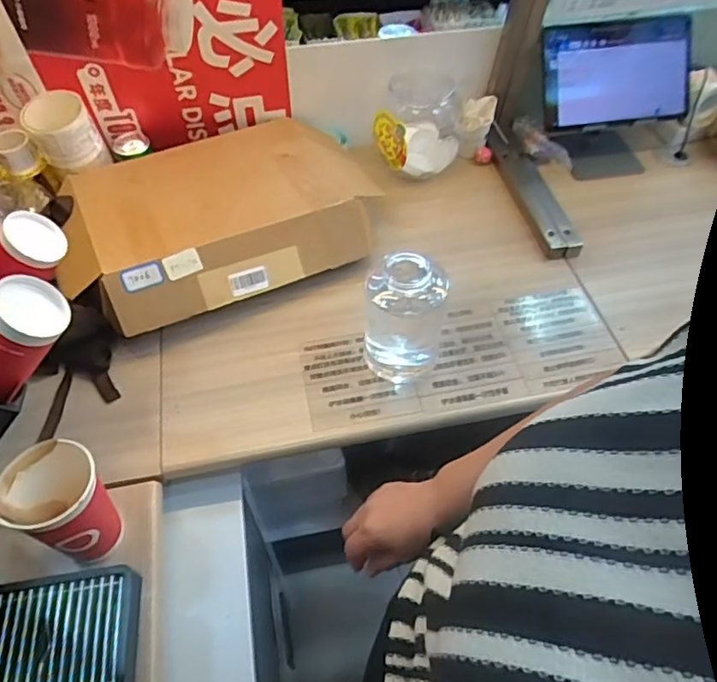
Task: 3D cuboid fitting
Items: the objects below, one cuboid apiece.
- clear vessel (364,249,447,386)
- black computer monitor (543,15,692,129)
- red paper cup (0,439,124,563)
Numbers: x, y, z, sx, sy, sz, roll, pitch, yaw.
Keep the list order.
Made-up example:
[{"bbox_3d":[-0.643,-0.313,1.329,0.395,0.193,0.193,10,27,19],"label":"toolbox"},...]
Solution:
[{"bbox_3d":[0.056,-0.034,0.713,0.096,0.149,0.103,8,53,6],"label":"clear vessel"},{"bbox_3d":[0.432,-0.444,0.948,0.245,0.153,0.024,-5,22,0],"label":"black computer monitor"},{"bbox_3d":[-0.286,0.171,0.568,0.082,0.128,0.077,0,53,0],"label":"red paper cup"}]

